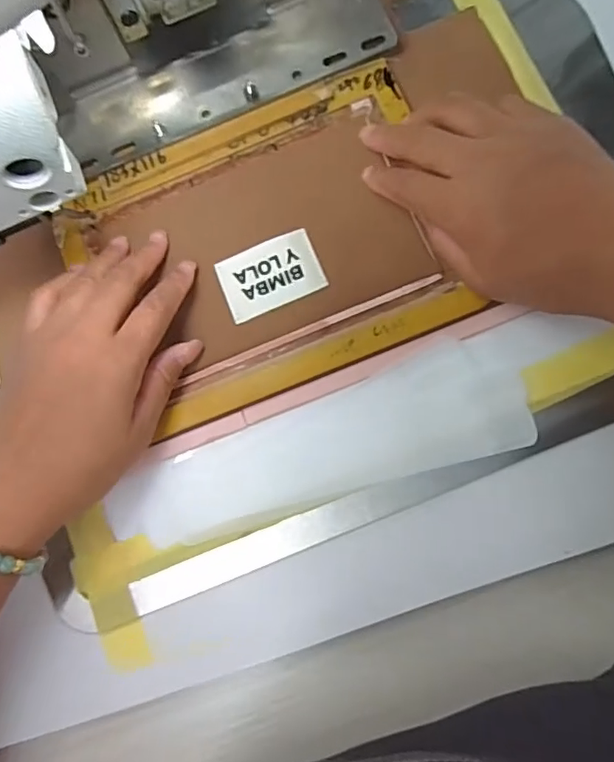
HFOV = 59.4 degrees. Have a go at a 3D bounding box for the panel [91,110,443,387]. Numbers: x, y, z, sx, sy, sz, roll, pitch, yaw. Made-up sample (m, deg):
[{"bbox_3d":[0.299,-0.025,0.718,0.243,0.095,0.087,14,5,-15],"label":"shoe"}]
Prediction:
[{"bbox_3d":[-0.024,-0.081,0.324,0.167,0.007,0.117,-23,77,3],"label":"panel"}]

